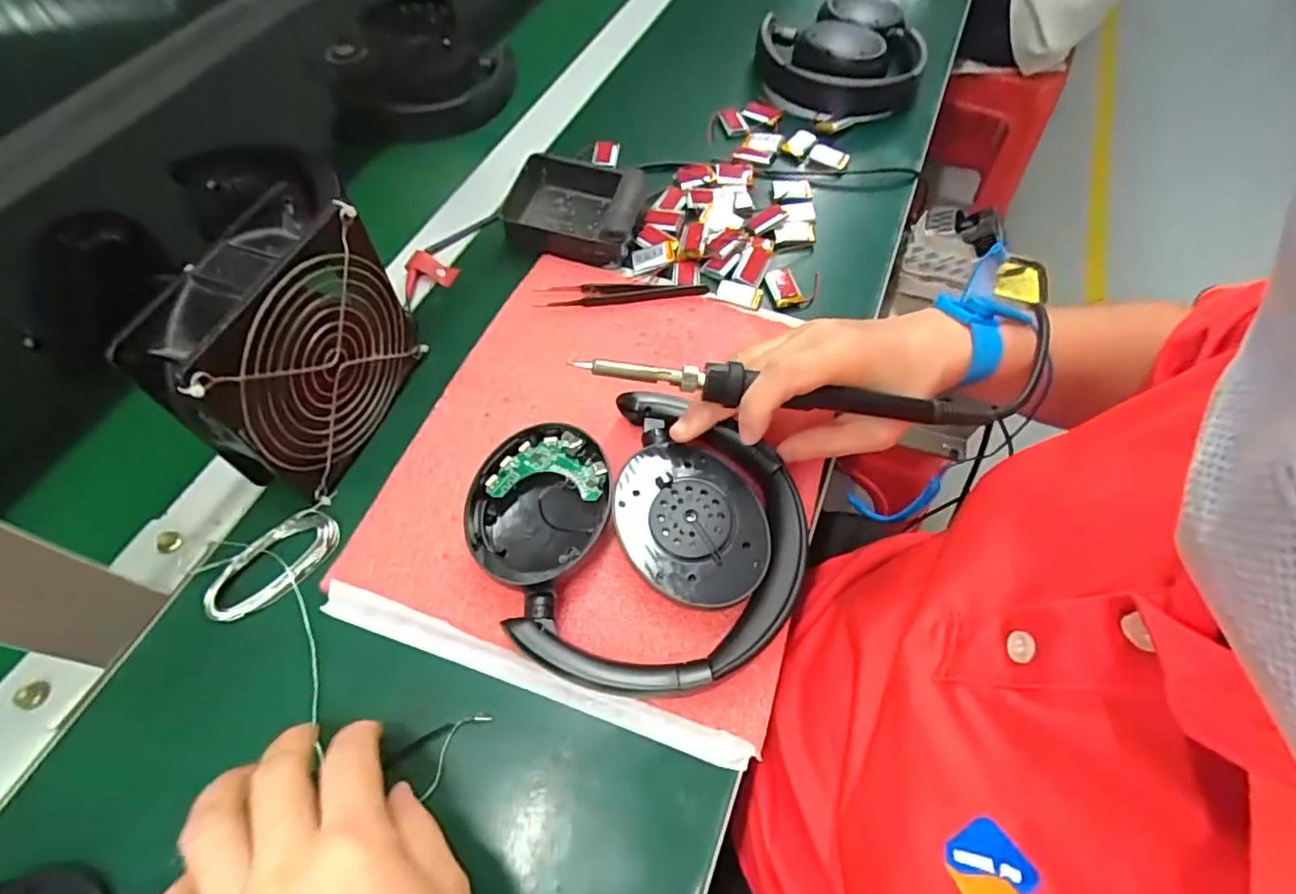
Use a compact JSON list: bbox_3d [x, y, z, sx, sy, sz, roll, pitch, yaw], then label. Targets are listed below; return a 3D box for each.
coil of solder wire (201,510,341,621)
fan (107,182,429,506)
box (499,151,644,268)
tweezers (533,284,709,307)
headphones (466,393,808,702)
[{"bbox_3d":[-0.197,0.061,0.316,0.034,0.008,0.070,38,66,20],"label":"coil of solder wire"},{"bbox_3d":[-0.186,-0.050,0.319,0.052,0.113,0.123,16,61,8],"label":"fan"},{"bbox_3d":[-0.057,-0.181,0.457,0.106,0.038,0.090,9,60,5],"label":"box"},{"bbox_3d":[-0.018,-0.108,0.419,0.116,0.010,0.018,-3,59,-2],"label":"tweezers"},{"bbox_3d":[-0.003,0.044,0.313,0.155,0.036,0.153,2,61,-3],"label":"headphones"}]

